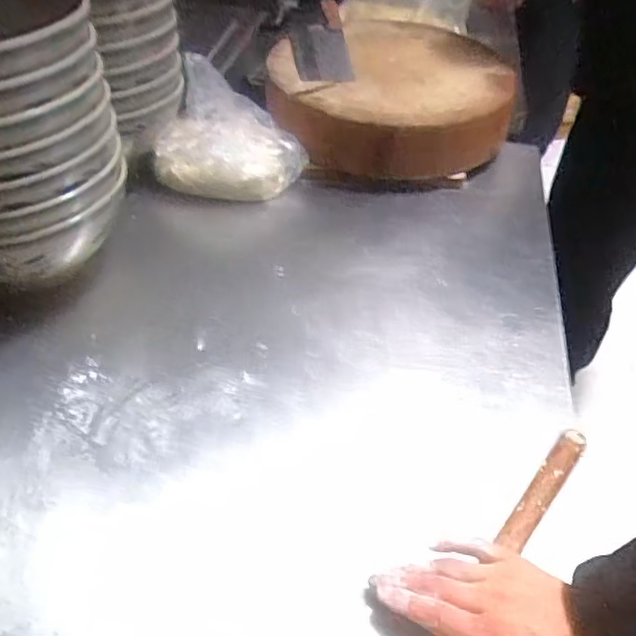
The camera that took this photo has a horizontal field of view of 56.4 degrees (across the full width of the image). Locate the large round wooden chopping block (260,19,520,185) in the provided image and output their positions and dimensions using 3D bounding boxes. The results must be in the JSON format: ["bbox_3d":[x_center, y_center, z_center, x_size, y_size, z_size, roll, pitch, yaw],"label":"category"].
[{"bbox_3d":[0.121,-0.392,1.042,0.386,0.126,0.415,2,45,-2],"label":"large round wooden chopping block"}]

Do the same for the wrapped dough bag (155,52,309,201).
[{"bbox_3d":[-0.126,-0.277,0.897,0.207,0.142,0.142,14,45,10],"label":"wrapped dough bag"}]

